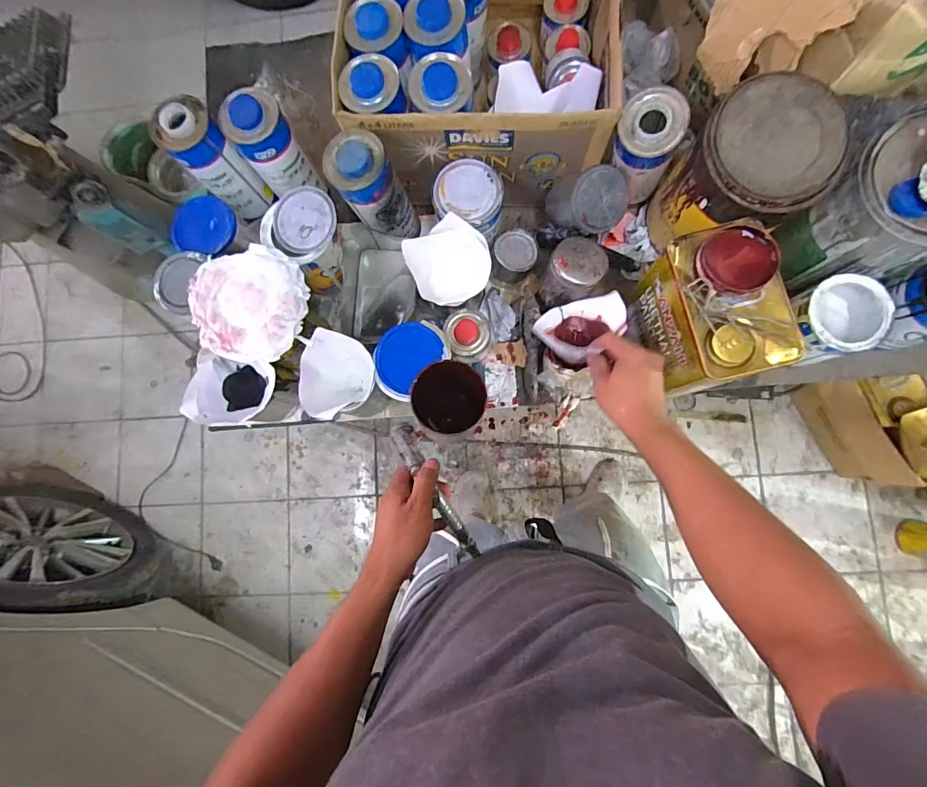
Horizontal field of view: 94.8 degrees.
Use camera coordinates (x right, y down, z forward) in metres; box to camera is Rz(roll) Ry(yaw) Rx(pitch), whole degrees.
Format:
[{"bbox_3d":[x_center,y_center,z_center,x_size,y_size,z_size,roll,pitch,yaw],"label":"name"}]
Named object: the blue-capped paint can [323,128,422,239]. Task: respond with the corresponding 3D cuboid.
[{"bbox_3d":[-0.132,-0.298,0.643,0.083,0.181,0.087,0,84,4],"label":"blue-capped paint can"}]

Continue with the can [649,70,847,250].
[{"bbox_3d":[0.375,-0.290,0.590,0.149,0.186,0.149,0,84,4],"label":"can"}]

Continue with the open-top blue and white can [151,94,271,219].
[{"bbox_3d":[-0.384,-0.363,0.674,0.084,0.181,0.081,0,84,4],"label":"open-top blue and white can"}]

